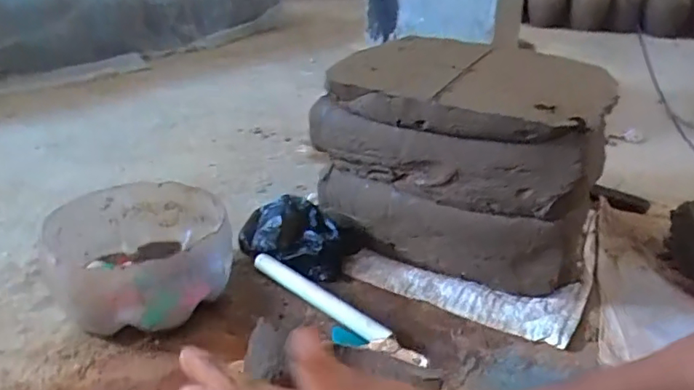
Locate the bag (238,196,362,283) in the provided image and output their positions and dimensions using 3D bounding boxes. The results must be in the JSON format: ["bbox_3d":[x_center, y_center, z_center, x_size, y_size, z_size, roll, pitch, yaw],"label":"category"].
[{"bbox_3d":[-0.084,0.064,0.850,0.176,0.091,0.097,16,30,27],"label":"bag"}]

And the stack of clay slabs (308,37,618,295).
[{"bbox_3d":[0.197,-0.059,0.878,0.401,0.293,0.335,19,32,31],"label":"stack of clay slabs"}]

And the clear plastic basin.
[{"bbox_3d":[-0.286,0.092,0.747,0.234,0.128,0.236,-4,27,-10],"label":"clear plastic basin"}]

